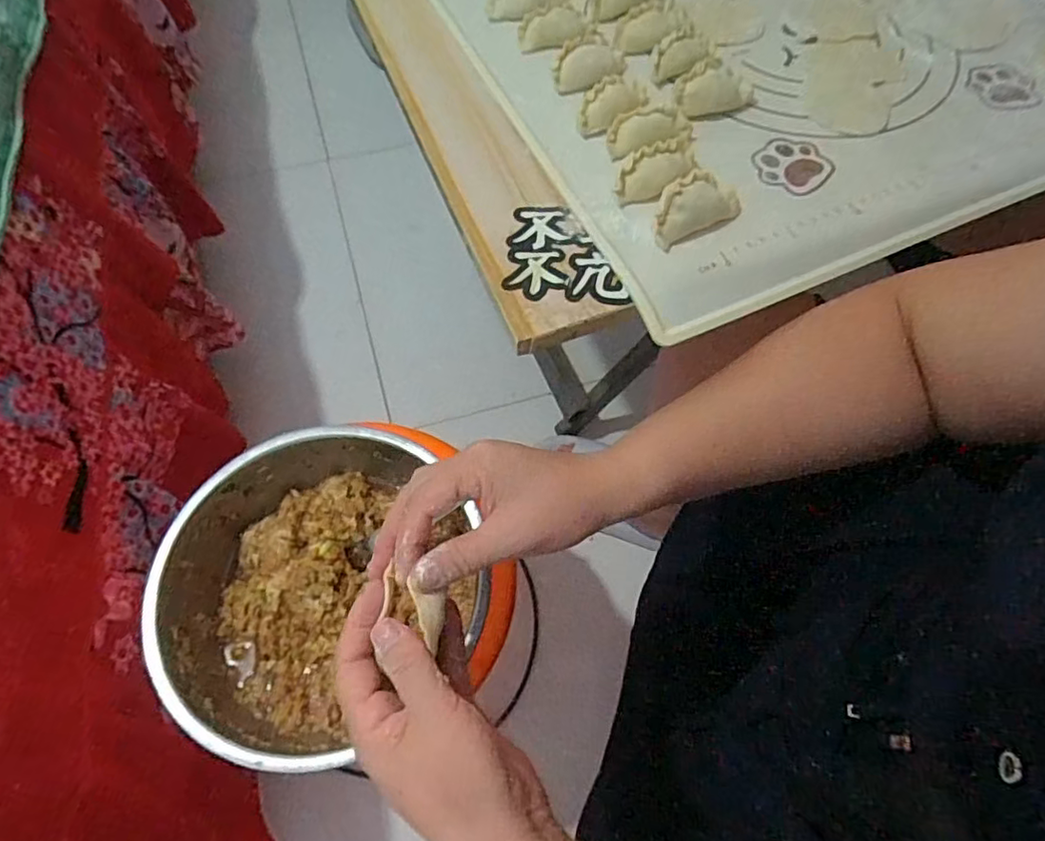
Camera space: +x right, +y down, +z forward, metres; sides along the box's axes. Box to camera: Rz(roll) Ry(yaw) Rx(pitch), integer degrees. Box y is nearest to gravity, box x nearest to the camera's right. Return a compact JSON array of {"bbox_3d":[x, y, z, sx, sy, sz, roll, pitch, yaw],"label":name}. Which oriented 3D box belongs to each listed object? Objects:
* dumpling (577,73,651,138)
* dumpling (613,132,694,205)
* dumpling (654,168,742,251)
[{"bbox_3d":[0.060,-0.214,0.406,0.060,0.018,0.023,-40,72,-20],"label":"dumpling"},{"bbox_3d":[0.089,-0.160,0.379,0.074,0.018,0.023,-38,71,-19],"label":"dumpling"},{"bbox_3d":[0.103,-0.128,0.363,0.062,0.020,0.029,-29,68,-16],"label":"dumpling"}]

